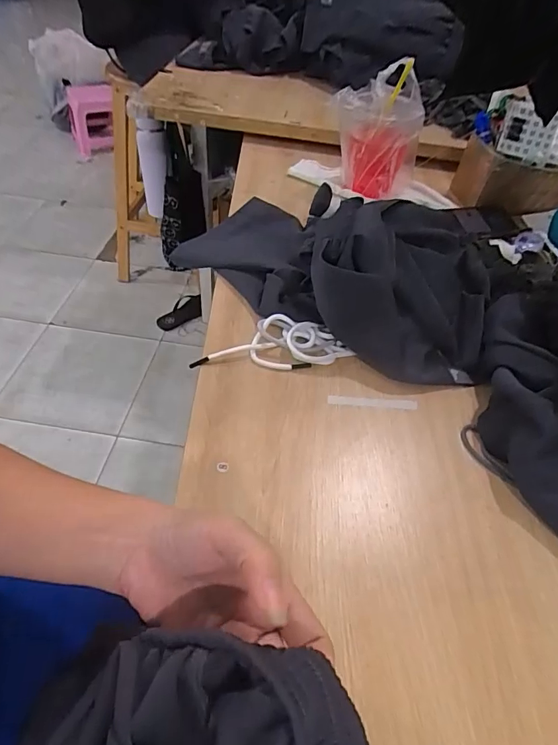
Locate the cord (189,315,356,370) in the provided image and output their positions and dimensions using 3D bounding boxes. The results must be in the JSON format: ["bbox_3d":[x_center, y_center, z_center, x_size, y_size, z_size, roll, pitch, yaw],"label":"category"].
[{"bbox_3d":[-0.006,-0.035,0.525,0.176,0.026,0.059,1,48,-3],"label":"cord"}]

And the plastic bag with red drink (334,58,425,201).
[{"bbox_3d":[0.163,-0.392,0.750,0.134,0.175,0.119,17,49,10],"label":"plastic bag with red drink"}]

